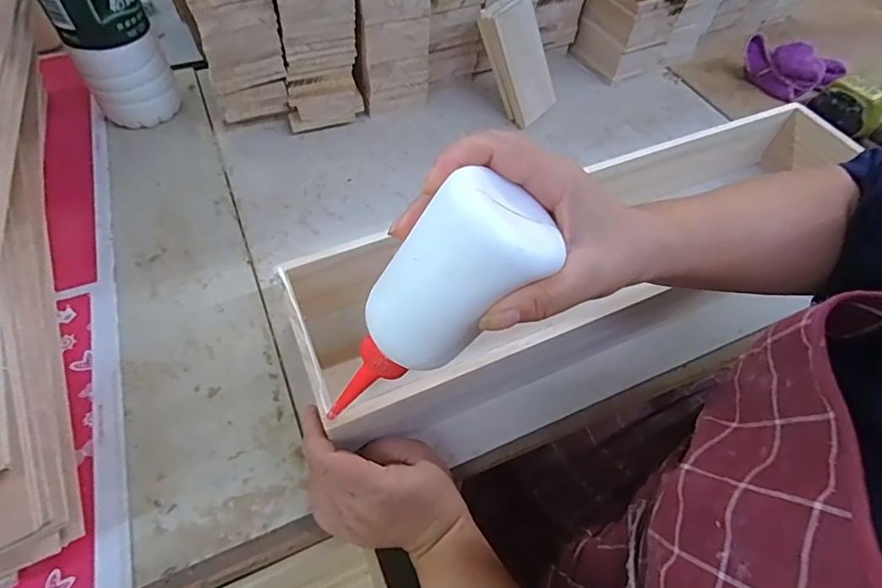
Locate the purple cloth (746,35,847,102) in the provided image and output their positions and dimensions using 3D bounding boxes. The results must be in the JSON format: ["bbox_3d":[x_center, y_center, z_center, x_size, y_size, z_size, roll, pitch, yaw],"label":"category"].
[{"bbox_3d":[0.463,-0.293,0.641,0.124,0.054,0.055,20,57,10],"label":"purple cloth"}]

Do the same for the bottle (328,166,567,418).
[{"bbox_3d":[-0.010,0.012,0.244,0.057,0.145,0.056,6,46,-43],"label":"bottle"}]

